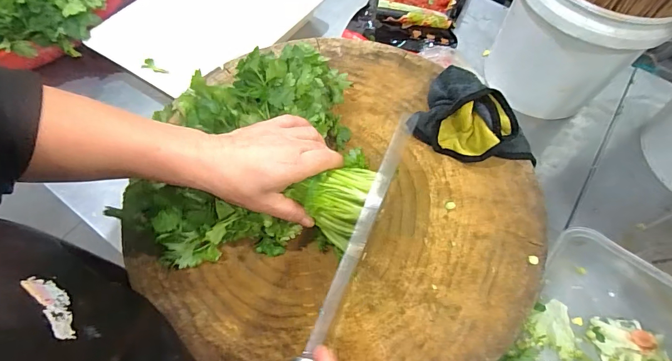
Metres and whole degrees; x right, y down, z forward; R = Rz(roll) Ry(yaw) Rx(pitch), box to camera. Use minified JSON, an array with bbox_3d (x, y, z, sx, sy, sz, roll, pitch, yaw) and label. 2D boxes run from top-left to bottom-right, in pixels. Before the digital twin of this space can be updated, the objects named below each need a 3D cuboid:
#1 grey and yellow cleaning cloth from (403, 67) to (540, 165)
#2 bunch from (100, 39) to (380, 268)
[{"bbox_3d":[0.171,-0.074,0.433,0.147,0.067,0.099,34,65,14],"label":"grey and yellow cleaning cloth"},{"bbox_3d":[-0.085,-0.041,0.376,0.235,0.102,0.224,-1,62,-4],"label":"bunch"}]

